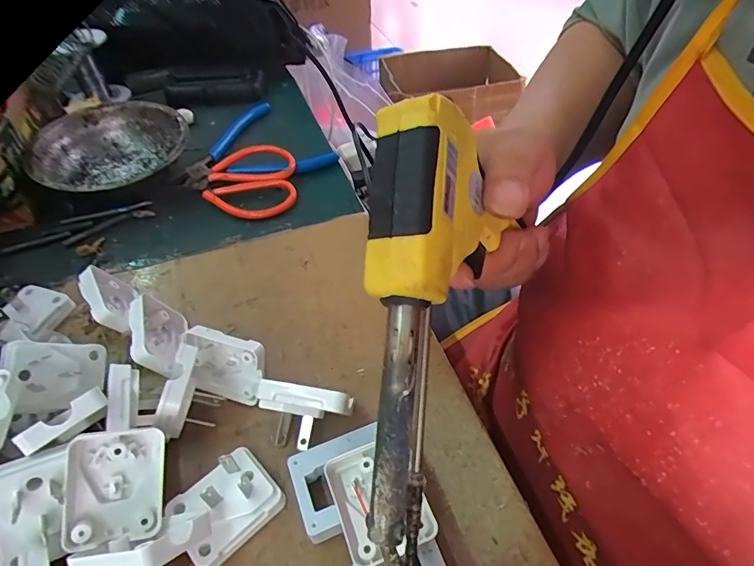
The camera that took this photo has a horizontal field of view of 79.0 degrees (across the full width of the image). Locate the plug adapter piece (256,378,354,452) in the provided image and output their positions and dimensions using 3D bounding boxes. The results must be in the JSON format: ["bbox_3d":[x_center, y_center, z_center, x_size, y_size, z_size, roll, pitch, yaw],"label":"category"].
[{"bbox_3d":[-0.038,0.072,0.241,0.050,0.036,0.025,7,49,7],"label":"plug adapter piece"}]

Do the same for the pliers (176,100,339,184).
[{"bbox_3d":[-0.127,-0.127,0.438,0.129,0.014,0.129,-33,55,-25],"label":"pliers"}]

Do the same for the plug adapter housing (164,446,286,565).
[{"bbox_3d":[-0.074,0.109,0.224,0.046,0.016,0.039,-35,56,-26],"label":"plug adapter housing"}]

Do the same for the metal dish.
[{"bbox_3d":[-0.232,-0.115,0.411,0.127,0.042,0.131,-13,49,-12],"label":"metal dish"}]

